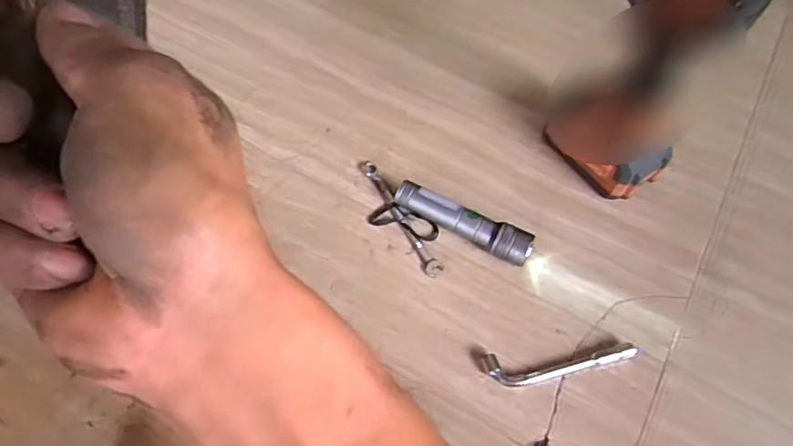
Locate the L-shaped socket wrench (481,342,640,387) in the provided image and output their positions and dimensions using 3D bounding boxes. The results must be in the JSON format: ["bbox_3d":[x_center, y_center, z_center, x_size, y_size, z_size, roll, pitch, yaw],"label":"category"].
[{"bbox_3d":[0.154,0.132,0.570,0.142,0.017,0.029,-2,58,-5],"label":"L-shaped socket wrench"}]

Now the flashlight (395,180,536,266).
[{"bbox_3d":[0.068,0.000,0.637,0.150,0.038,0.029,29,61,14],"label":"flashlight"}]

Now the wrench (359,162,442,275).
[{"bbox_3d":[0.002,-0.008,0.660,0.020,0.006,0.160,-26,63,-18],"label":"wrench"}]

